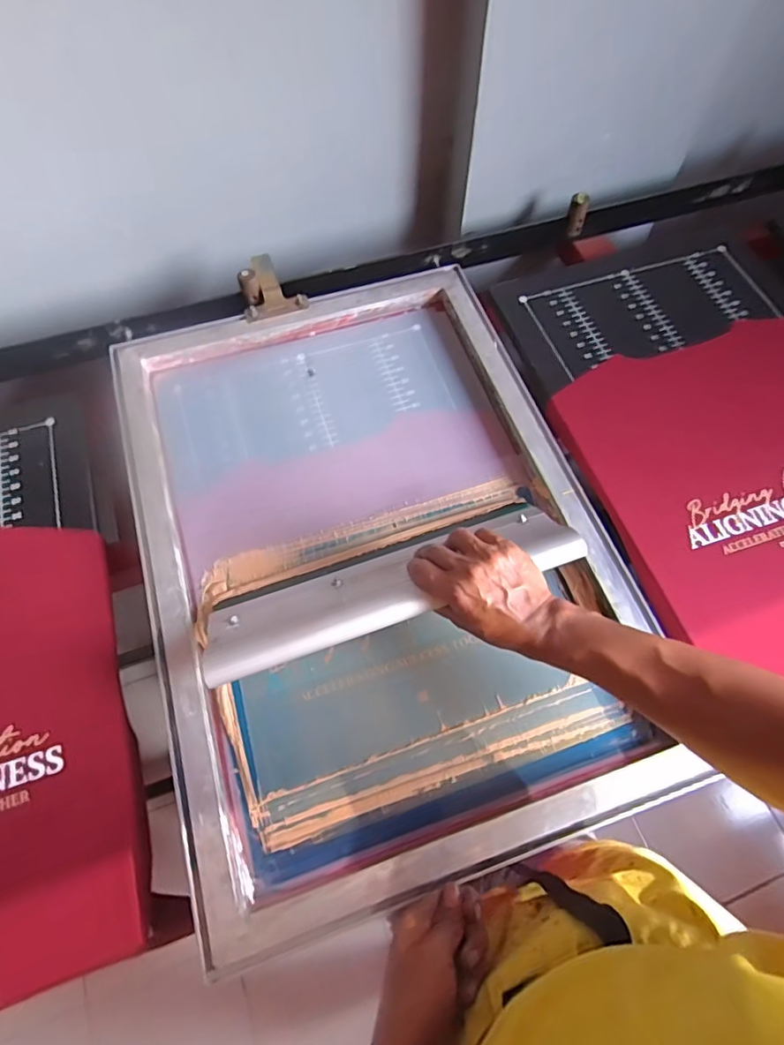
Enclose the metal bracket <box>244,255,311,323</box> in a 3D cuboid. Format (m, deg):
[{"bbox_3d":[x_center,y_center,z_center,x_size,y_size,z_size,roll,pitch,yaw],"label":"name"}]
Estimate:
[{"bbox_3d":[-0.157,-0.307,0.703,0.079,0.026,0.074,-15,108,-6],"label":"metal bracket"}]

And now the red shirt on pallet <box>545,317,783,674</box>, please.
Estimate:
[{"bbox_3d":[0.434,-0.052,0.631,0.379,0.044,0.424,-21,68,-2],"label":"red shirt on pallet"}]

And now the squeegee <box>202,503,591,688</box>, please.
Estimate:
[{"bbox_3d":[-0.003,0.057,0.518,0.351,0.030,0.118,-20,41,-10],"label":"squeegee"}]

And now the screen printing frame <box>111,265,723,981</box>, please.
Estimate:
[{"bbox_3d":[-0.025,0.010,0.581,0.454,0.055,0.638,-16,68,-8],"label":"screen printing frame"}]

